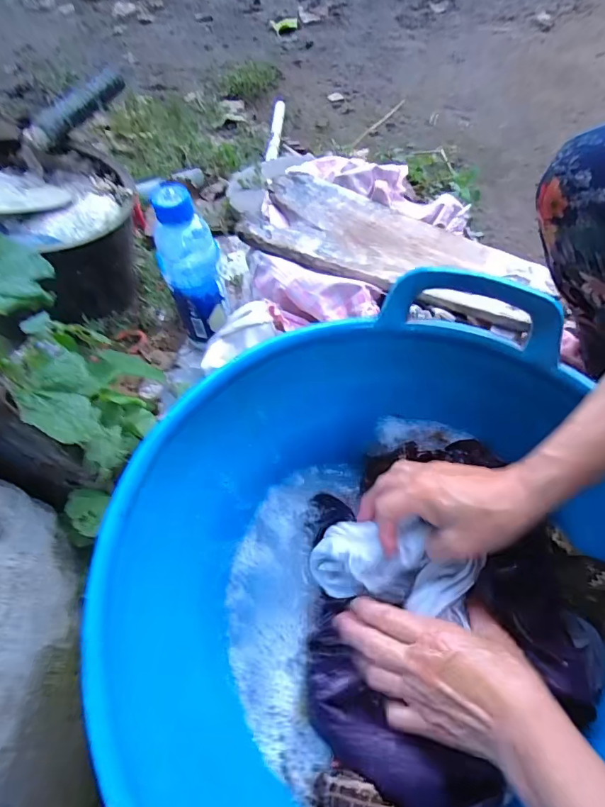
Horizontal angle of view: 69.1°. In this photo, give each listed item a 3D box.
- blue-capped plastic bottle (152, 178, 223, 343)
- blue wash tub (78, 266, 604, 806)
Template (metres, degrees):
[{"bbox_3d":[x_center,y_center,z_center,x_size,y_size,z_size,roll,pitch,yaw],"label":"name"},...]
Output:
[{"bbox_3d":[-0.129,-0.159,0.519,0.067,0.178,0.063,-15,60,-7],"label":"blue-capped plastic bottle"},{"bbox_3d":[0.066,0.123,0.319,0.382,0.196,0.374,-1,59,1],"label":"blue wash tub"}]

